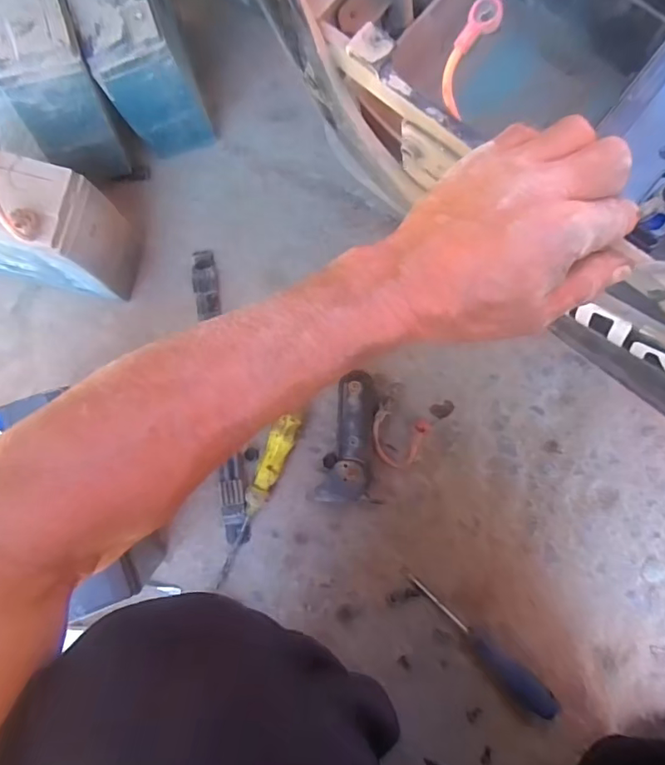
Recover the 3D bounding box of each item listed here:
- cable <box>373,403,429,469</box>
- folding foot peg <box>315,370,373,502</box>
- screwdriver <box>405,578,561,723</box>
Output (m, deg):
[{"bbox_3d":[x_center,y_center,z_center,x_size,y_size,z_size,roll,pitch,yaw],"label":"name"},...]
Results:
[{"bbox_3d":[0.066,0.057,0.533,0.056,0.018,0.057,26,84,7],"label":"cable"},{"bbox_3d":[0.015,0.055,0.531,0.047,0.029,0.131,5,82,4],"label":"folding foot peg"},{"bbox_3d":[0.144,0.254,0.500,0.171,0.031,0.025,41,84,6],"label":"screwdriver"}]

